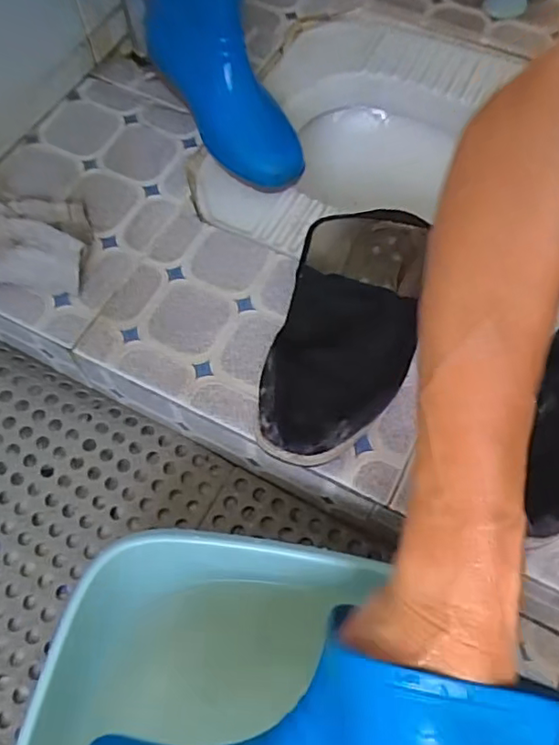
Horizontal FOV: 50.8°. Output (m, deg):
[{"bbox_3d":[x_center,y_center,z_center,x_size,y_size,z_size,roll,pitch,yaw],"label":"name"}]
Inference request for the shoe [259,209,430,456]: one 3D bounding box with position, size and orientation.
[{"bbox_3d":[0.060,-0.046,0.495,0.112,0.071,0.257,16,66,7],"label":"shoe"}]

